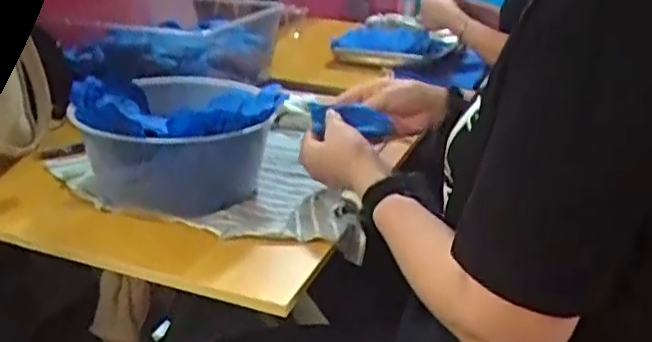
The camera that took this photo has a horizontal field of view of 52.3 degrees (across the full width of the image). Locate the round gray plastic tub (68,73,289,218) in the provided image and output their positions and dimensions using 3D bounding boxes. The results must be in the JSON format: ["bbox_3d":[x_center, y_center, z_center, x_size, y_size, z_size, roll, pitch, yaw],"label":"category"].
[{"bbox_3d":[-0.173,-0.037,0.773,0.225,0.108,0.217,2,24,-1],"label":"round gray plastic tub"}]

